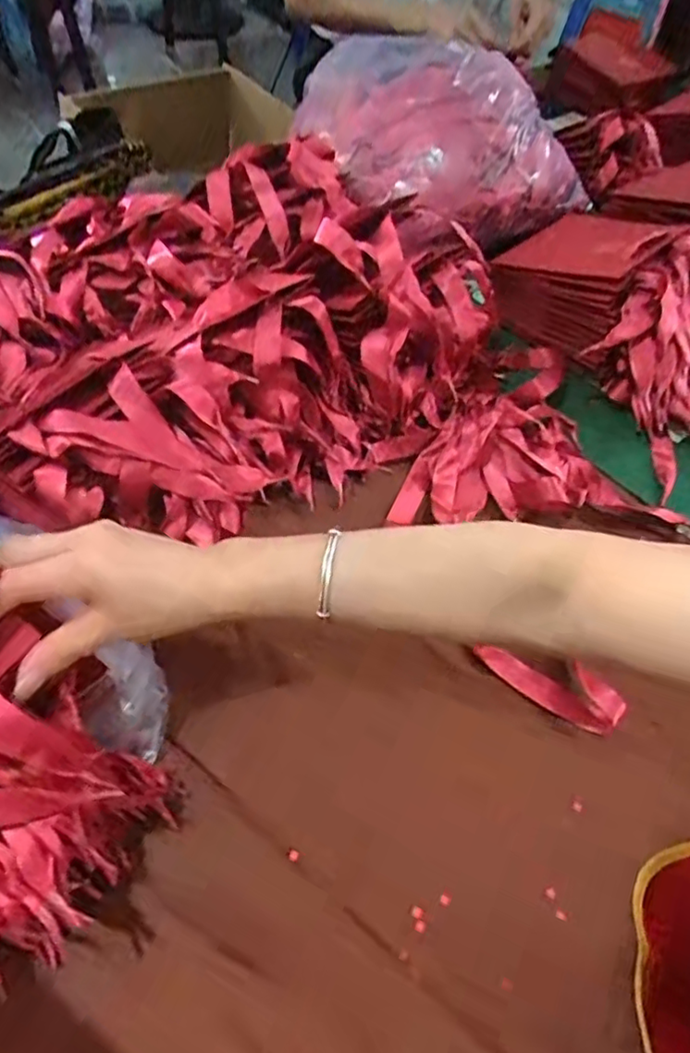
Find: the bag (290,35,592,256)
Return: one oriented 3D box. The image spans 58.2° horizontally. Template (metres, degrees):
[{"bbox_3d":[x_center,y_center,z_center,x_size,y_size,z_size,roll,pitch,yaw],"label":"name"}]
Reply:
[{"bbox_3d":[0.088,-0.431,0.682,0.246,0.122,0.294,-30,61,-23],"label":"bag"}]

